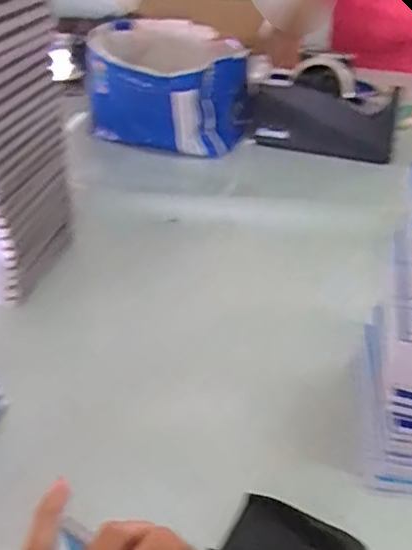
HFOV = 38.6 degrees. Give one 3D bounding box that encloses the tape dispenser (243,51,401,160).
[{"bbox_3d":[0.158,-0.232,0.804,0.199,0.119,0.066,6,37,7],"label":"tape dispenser"}]

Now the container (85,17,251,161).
[{"bbox_3d":[-0.048,-0.266,0.836,0.217,0.129,0.222,2,37,2],"label":"container"}]

